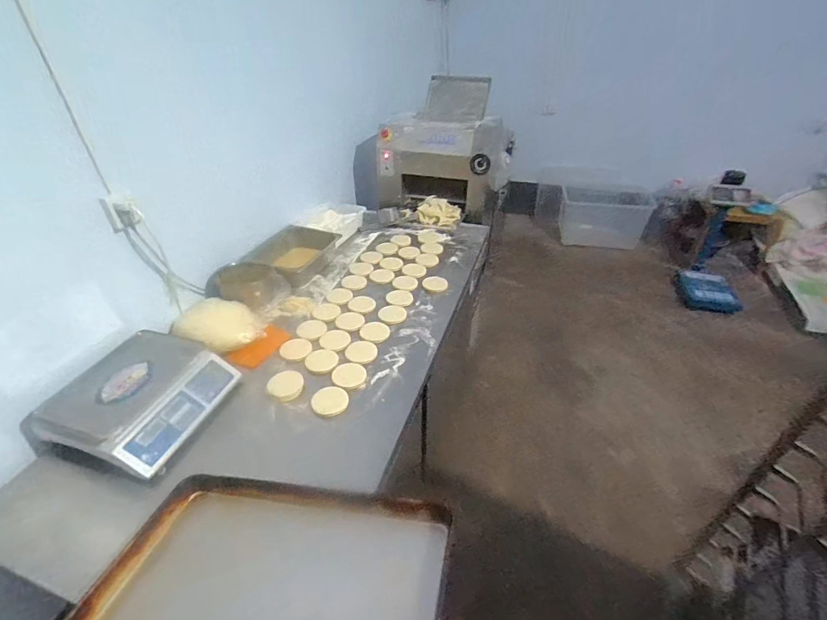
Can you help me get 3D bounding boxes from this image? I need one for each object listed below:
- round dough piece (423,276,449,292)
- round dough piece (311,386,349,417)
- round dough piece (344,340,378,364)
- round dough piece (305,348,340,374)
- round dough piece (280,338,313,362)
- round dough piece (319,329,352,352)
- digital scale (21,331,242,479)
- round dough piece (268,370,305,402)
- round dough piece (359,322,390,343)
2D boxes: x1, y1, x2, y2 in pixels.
[{"bbox_3d":[0.084,-0.099,1.542,0.094,0.012,0.100,1,38,-1],"label":"round dough piece"},{"bbox_3d":[-0.221,0.241,1.073,0.094,0.009,0.094,1,38,-1],"label":"round dough piece"},{"bbox_3d":[-0.158,0.128,1.243,0.099,0.004,0.093,1,38,-1],"label":"round dough piece"},{"bbox_3d":[-0.270,0.151,1.199,0.094,0.010,0.107,-9,39,-13],"label":"round dough piece"},{"bbox_3d":[-0.363,0.121,1.244,0.096,0.009,0.092,1,38,-1],"label":"round dough piece"},{"bbox_3d":[-0.246,0.095,1.273,0.093,0.004,0.094,1,38,-1],"label":"round dough piece"},{"bbox_3d":[-0.683,0.218,1.024,0.335,0.095,0.375,14,40,16],"label":"digital scale"},{"bbox_3d":[-0.349,0.207,1.113,0.091,0.015,0.109,-28,46,-32],"label":"round dough piece"},{"bbox_3d":[-0.125,0.070,1.310,0.096,0.007,0.093,1,38,-1],"label":"round dough piece"}]

